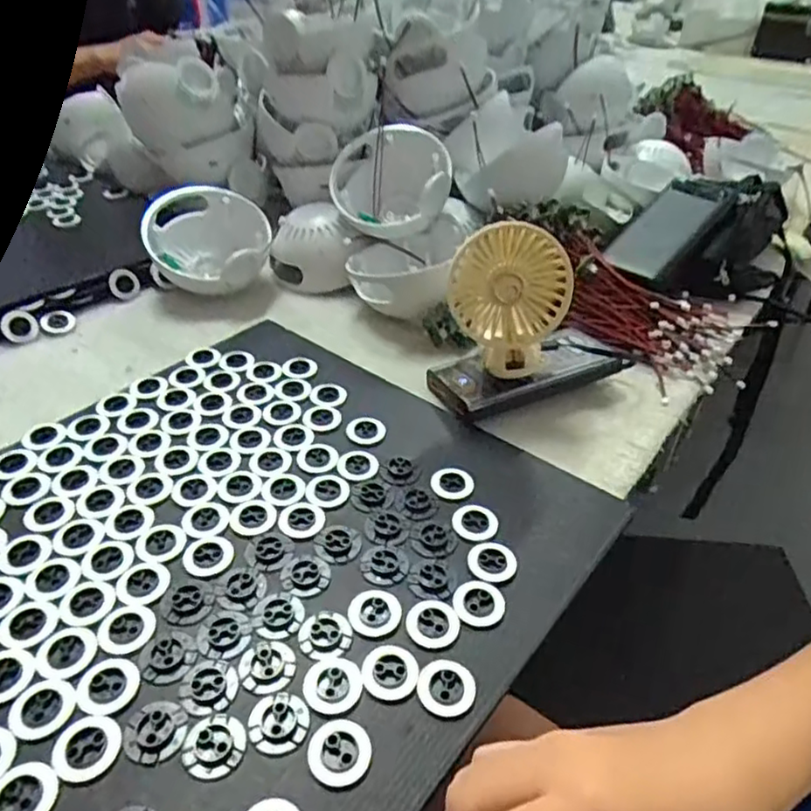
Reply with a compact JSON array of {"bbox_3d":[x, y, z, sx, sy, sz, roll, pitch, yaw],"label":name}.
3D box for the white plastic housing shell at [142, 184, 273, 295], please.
[{"bbox_3d":[-0.197,-0.166,0.640,0.115,0.084,0.100,4,38,-1],"label":"white plastic housing shell"}]

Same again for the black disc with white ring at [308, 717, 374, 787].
[{"bbox_3d":[-0.030,0.157,0.292,0.028,0.004,0.029,1,38,-1],"label":"black disc with white ring"}]

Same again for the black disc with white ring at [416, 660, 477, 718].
[{"bbox_3d":[0.021,0.139,0.318,0.028,0.004,0.028,1,38,-1],"label":"black disc with white ring"}]

